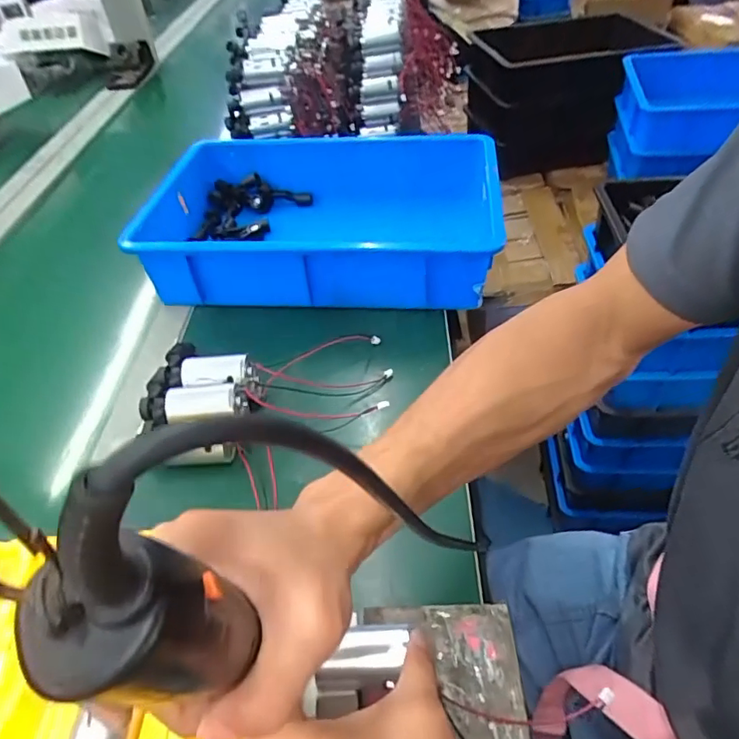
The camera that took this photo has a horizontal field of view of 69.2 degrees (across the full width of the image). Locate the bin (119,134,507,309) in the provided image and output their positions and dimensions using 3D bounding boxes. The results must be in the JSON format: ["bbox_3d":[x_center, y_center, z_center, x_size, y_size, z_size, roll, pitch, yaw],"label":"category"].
[{"bbox_3d":[-0.057,-0.183,0.677,0.417,0.109,0.265,1,46,8],"label":"bin"}]

